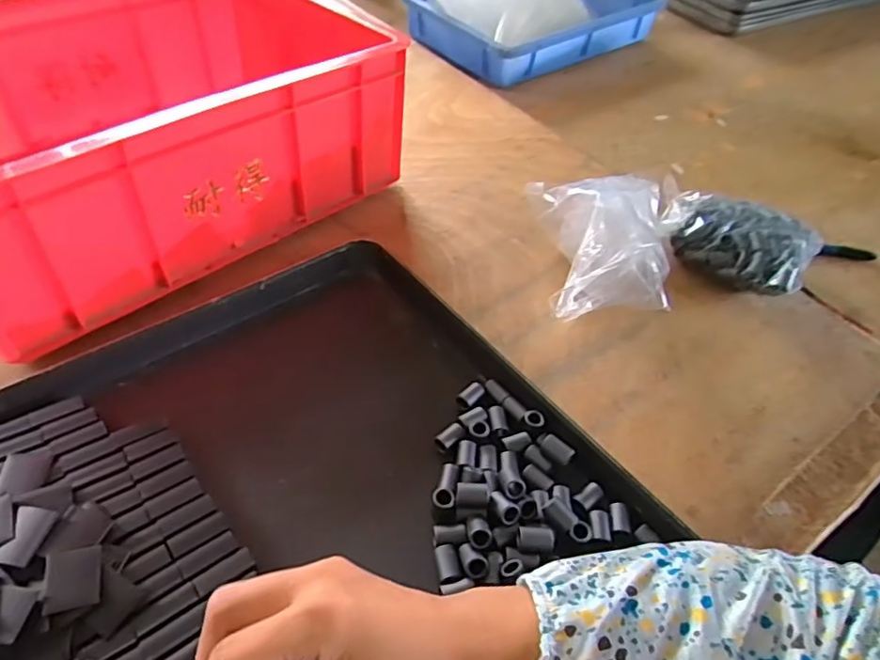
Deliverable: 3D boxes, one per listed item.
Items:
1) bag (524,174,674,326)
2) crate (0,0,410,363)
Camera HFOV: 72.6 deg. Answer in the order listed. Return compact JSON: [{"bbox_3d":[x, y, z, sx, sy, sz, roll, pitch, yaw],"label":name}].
[{"bbox_3d":[0.148,-0.084,0.548,0.112,0.082,0.155,4,47,-3],"label":"bag"},{"bbox_3d":[-0.260,-0.191,0.566,0.413,0.165,0.291,-32,58,-31],"label":"crate"}]

